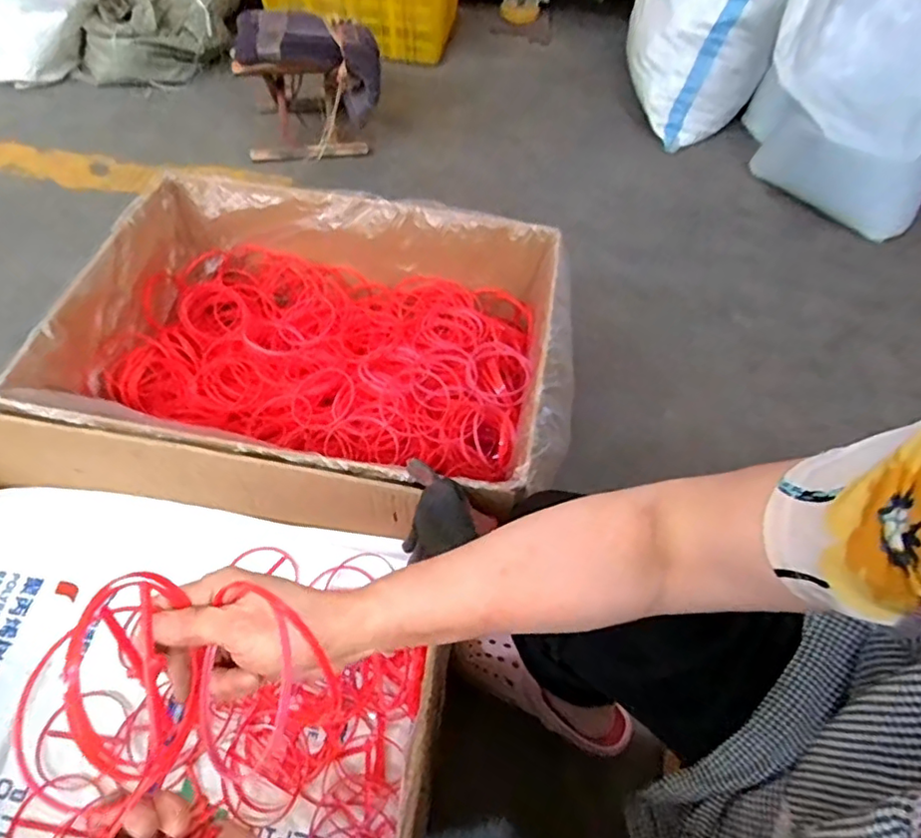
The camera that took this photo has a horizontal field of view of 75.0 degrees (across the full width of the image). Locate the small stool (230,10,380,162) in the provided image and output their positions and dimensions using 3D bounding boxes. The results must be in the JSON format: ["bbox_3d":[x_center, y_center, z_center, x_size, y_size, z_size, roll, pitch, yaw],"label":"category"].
[{"bbox_3d":[-0.364,-0.818,1.473,0.328,0.239,0.245,-8,54,-9],"label":"small stool"}]

